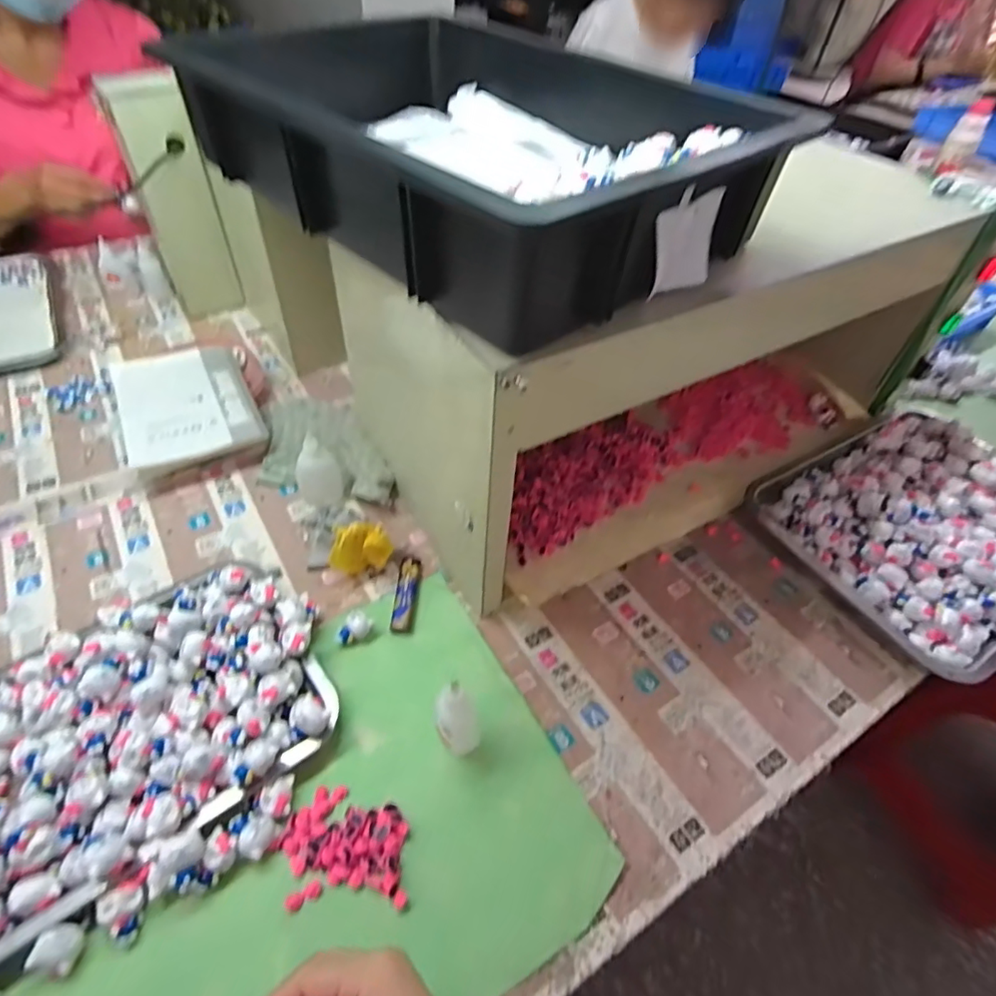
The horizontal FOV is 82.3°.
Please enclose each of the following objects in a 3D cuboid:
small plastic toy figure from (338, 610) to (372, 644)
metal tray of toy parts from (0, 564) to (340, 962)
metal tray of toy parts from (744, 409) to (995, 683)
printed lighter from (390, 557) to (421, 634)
[{"bbox_3d":[-0.127,0.117,0.512,0.024,0.017,0.029,15,50,10],"label":"small plastic toy figure"},{"bbox_3d":[-0.292,0.179,0.434,0.306,0.051,0.203,-28,56,-24],"label":"metal tray of toy parts"},{"bbox_3d":[0.461,0.020,0.611,0.320,0.059,0.260,-24,54,-22],"label":"metal tray of toy parts"},{"bbox_3d":[-0.087,0.092,0.545,0.019,0.013,0.078,4,49,0],"label":"printed lighter"}]

